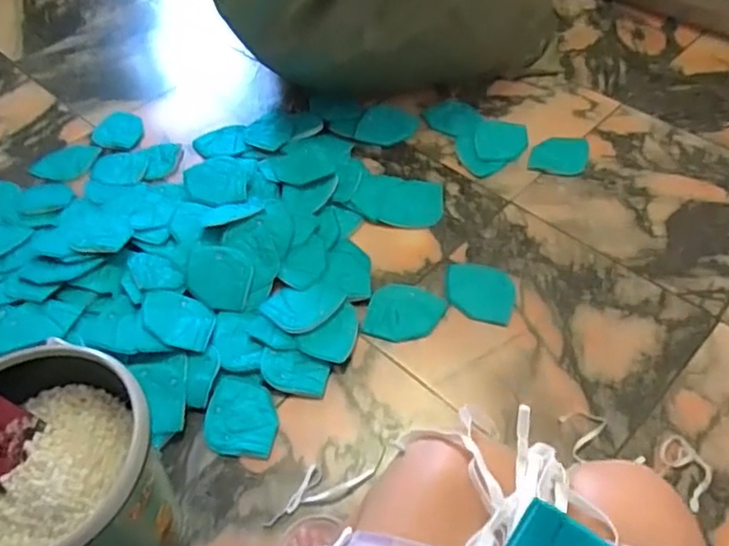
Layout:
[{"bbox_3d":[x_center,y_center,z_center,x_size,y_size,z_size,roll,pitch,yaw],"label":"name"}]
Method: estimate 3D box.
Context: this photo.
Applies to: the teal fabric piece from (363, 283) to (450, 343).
[{"bbox_3d":[0.066,0.068,1.071,0.119,0.007,0.108,17,58,11],"label":"teal fabric piece"}]

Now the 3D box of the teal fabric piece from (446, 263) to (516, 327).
[{"bbox_3d":[0.192,0.031,1.090,0.114,0.014,0.109,10,53,12],"label":"teal fabric piece"}]

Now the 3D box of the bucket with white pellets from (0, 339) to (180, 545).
[{"bbox_3d":[-0.338,0.249,0.751,0.231,0.291,0.232,-3,50,3],"label":"bucket with white pellets"}]

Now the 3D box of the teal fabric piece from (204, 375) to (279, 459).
[{"bbox_3d":[-0.179,0.212,0.960,0.104,0.014,0.114,6,52,8],"label":"teal fabric piece"}]

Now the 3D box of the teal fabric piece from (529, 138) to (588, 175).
[{"bbox_3d":[0.384,-0.234,1.294,0.107,0.006,0.107,11,53,13],"label":"teal fabric piece"}]

